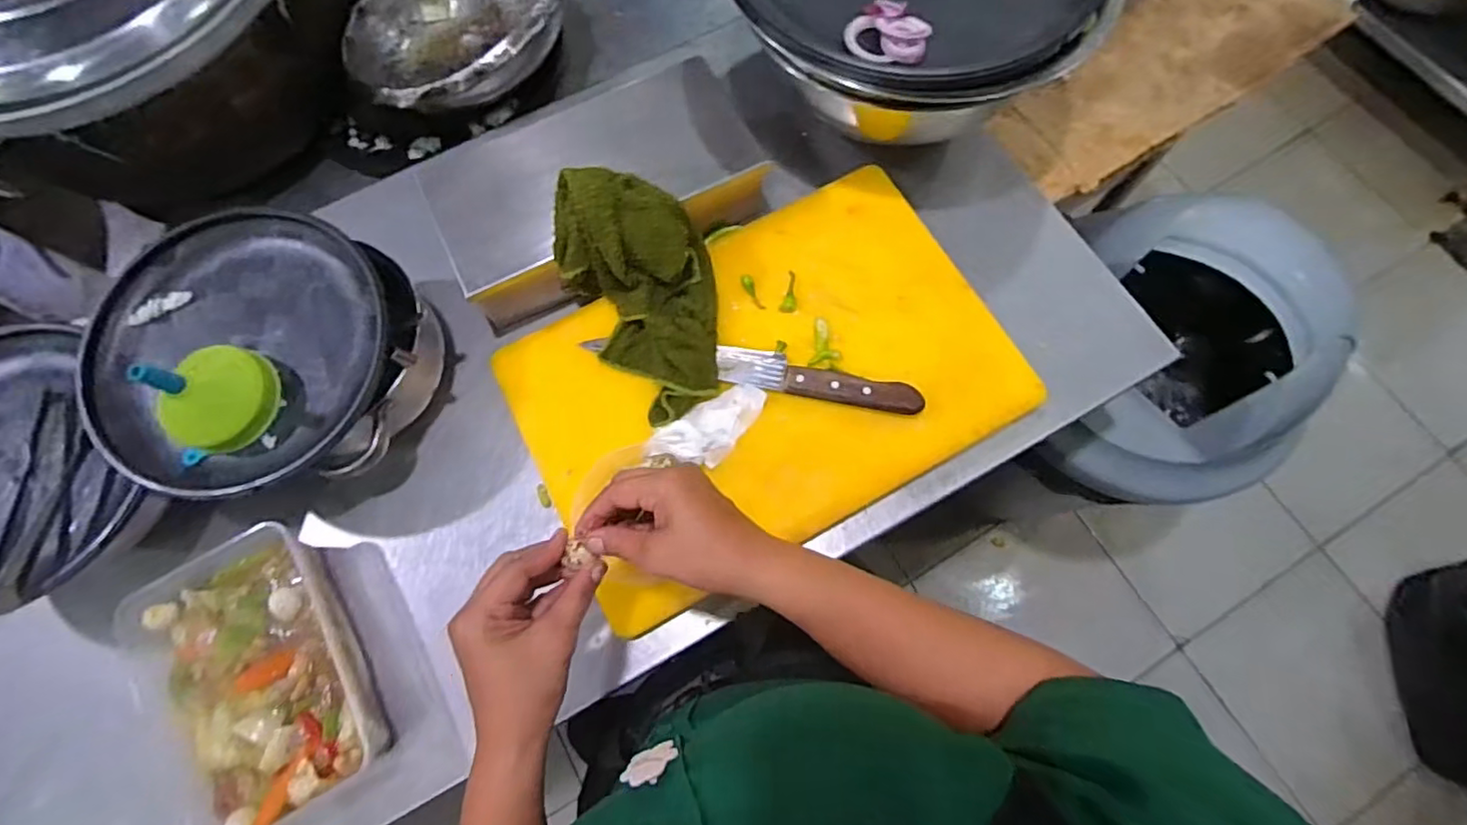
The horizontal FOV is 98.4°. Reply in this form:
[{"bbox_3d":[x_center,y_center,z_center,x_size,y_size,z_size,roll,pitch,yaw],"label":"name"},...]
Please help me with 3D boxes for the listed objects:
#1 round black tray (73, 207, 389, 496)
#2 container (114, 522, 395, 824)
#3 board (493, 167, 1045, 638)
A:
[{"bbox_3d":[-0.419,-0.056,0.532,0.254,0.033,0.234,0,73,2],"label":"round black tray"},{"bbox_3d":[-0.387,0.217,0.523,0.156,0.054,0.226,-37,75,-9],"label":"container"},{"bbox_3d":[0.030,-0.035,0.589,0.441,0.025,0.293,-28,74,-7],"label":"board"}]

